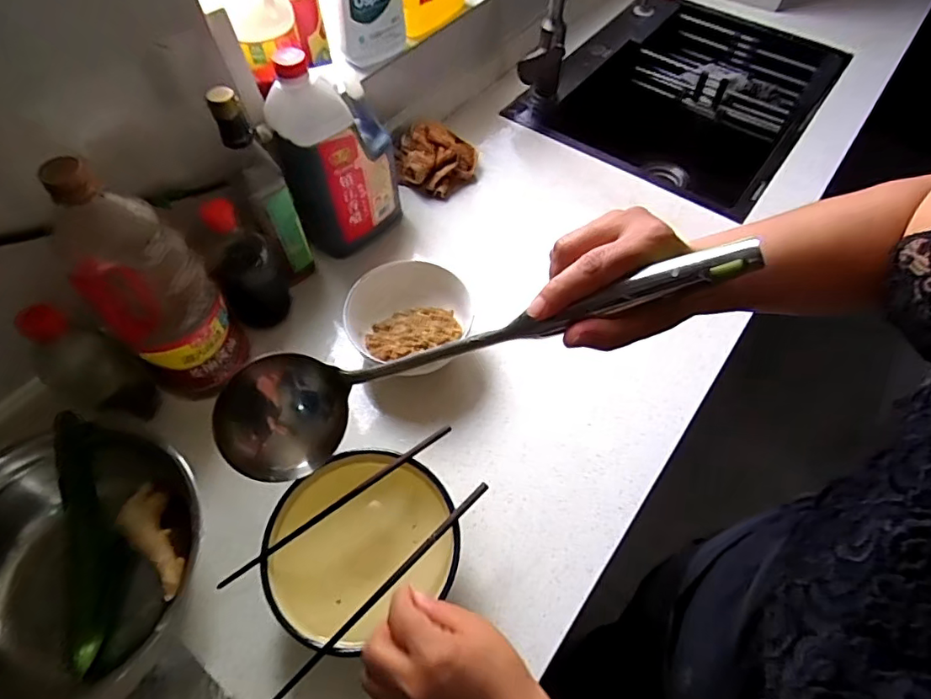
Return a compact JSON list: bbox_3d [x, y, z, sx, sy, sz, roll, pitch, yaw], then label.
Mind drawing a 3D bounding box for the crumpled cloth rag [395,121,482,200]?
[{"bbox_3d":[-0.047,-0.313,0.868,0.131,0.074,0.121,3,57,1],"label":"crumpled cloth rag"}]

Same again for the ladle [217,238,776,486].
[{"bbox_3d":[-0.006,0.007,0.341,0.342,0.078,0.075,-19,54,22],"label":"ladle"}]

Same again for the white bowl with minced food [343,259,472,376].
[{"bbox_3d":[-0.068,-0.036,0.677,0.145,0.072,0.138,0,57,-1],"label":"white bowl with minced food"}]

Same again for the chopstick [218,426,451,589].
[{"bbox_3d":[-0.115,0.143,0.511,0.242,0.014,0.008,-32,63,-19],"label":"chopstick"}]

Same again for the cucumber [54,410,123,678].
[{"bbox_3d":[-0.375,0.183,0.534,0.048,0.057,0.236,-13,77,-9],"label":"cucumber"}]

